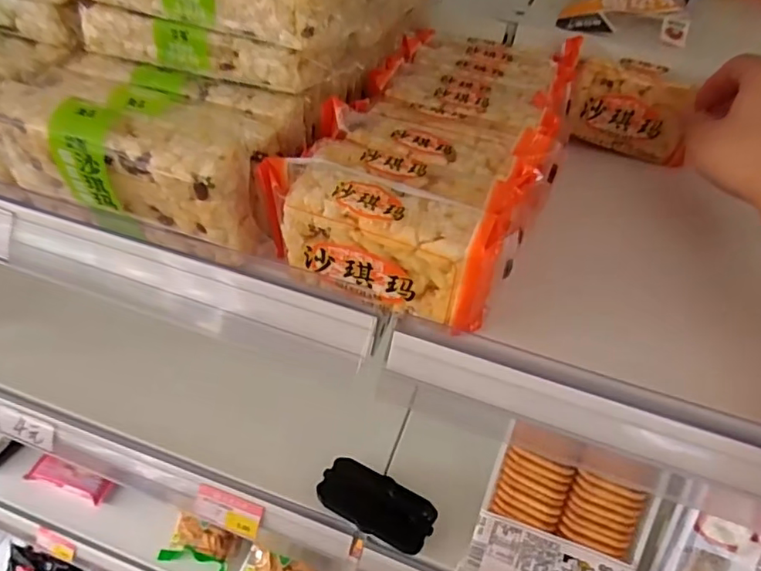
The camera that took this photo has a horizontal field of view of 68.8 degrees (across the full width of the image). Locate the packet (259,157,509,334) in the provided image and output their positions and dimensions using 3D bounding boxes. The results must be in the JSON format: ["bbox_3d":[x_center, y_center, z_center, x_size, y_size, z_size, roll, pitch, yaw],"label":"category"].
[{"bbox_3d":[-0.001,-0.022,0.303,0.127,0.066,0.034,19,44,14],"label":"packet"}]

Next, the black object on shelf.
[{"bbox_3d":[-0.003,0.208,0.531,0.109,0.018,0.052,20,44,15],"label":"black object on shelf"}]

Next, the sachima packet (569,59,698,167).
[{"bbox_3d":[0.208,-0.146,0.464,0.097,0.066,0.023,19,44,14],"label":"sachima packet"}]

